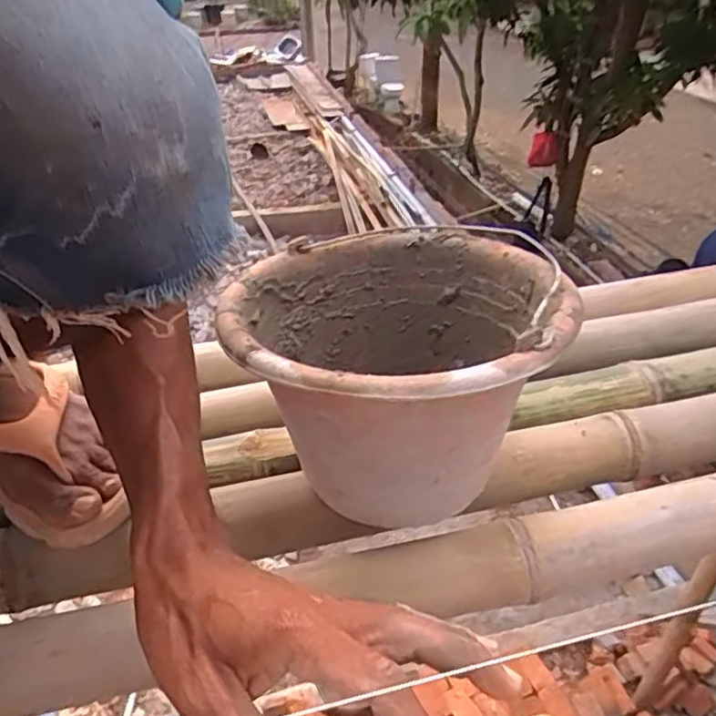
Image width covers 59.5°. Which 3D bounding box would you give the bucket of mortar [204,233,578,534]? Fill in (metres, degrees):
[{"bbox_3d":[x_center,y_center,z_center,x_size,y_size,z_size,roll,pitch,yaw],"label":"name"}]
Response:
[{"bbox_3d":[0.029,0.004,0.484,0.226,0.158,0.243,1,37,0],"label":"bucket of mortar"}]

